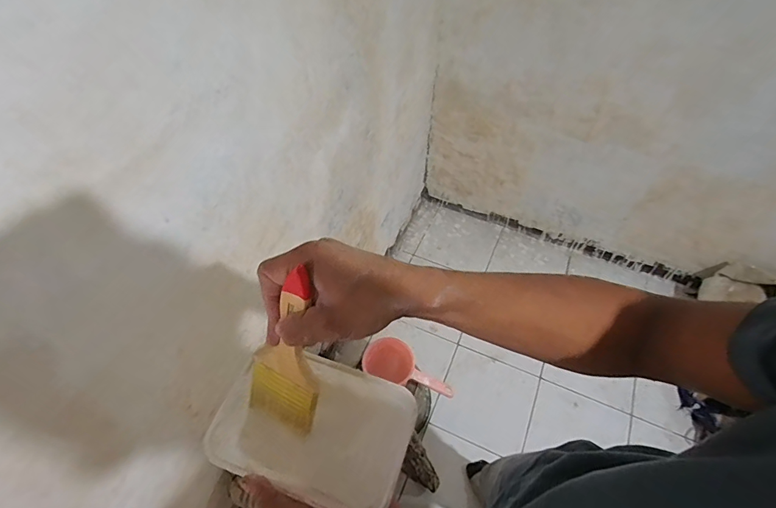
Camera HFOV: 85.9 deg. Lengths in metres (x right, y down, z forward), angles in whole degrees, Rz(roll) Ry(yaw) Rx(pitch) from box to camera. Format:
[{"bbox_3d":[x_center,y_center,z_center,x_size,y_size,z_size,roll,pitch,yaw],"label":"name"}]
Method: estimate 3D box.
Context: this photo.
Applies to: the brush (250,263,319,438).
[{"bbox_3d":[-0.085,0.089,0.356,0.064,0.181,0.015,30,36,20],"label":"brush"}]

